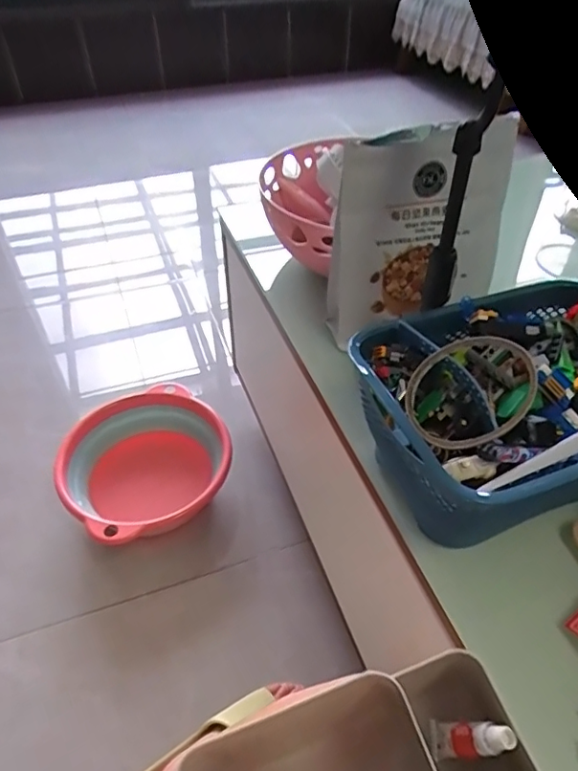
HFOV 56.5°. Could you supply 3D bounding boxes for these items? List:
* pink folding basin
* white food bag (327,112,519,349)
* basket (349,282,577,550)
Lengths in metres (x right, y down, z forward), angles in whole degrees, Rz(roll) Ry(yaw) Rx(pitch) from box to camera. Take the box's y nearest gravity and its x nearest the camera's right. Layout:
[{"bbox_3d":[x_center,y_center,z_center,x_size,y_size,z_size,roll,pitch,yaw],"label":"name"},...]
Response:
[{"bbox_3d":[-0.234,0.143,0.894,0.257,0.136,0.255,0,45,0],"label":"pink folding basin"},{"bbox_3d":[0.127,-0.144,0.529,0.168,0.188,0.050,-15,47,-15],"label":"white food bag"},{"bbox_3d":[0.180,0.018,0.426,0.240,0.118,0.168,-15,47,-15],"label":"basket"}]

